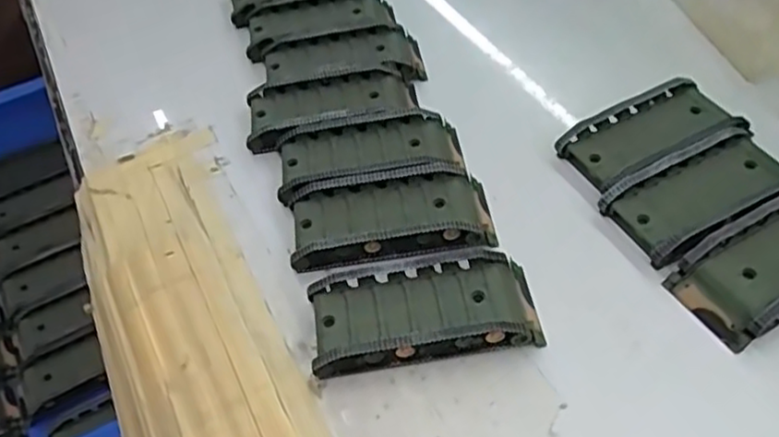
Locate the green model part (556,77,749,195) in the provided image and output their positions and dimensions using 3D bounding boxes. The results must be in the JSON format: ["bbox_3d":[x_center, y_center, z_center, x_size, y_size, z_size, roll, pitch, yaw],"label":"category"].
[{"bbox_3d":[0.138,-0.043,0.356,0.088,0.022,0.043,-24,51,-14],"label":"green model part"}]

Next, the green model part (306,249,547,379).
[{"bbox_3d":[0.015,0.040,0.297,0.096,0.018,0.044,-8,49,-1],"label":"green model part"}]

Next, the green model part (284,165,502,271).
[{"bbox_3d":[0.001,-0.001,0.333,0.095,0.019,0.051,-9,49,-2],"label":"green model part"}]

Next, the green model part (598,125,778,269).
[{"bbox_3d":[0.152,-0.012,0.328,0.088,0.022,0.044,-24,51,-14],"label":"green model part"}]

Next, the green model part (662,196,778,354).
[{"bbox_3d":[0.174,0.017,0.300,0.094,0.020,0.043,-26,52,-16],"label":"green model part"}]

